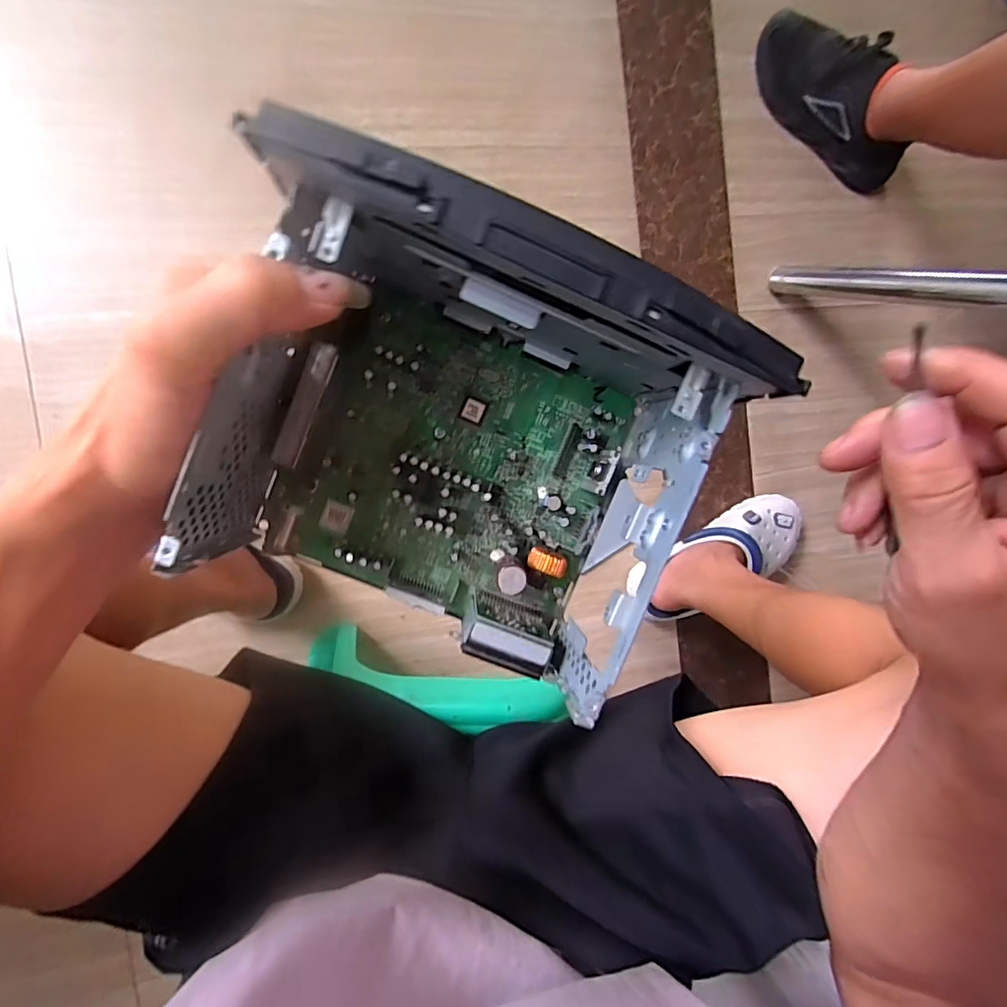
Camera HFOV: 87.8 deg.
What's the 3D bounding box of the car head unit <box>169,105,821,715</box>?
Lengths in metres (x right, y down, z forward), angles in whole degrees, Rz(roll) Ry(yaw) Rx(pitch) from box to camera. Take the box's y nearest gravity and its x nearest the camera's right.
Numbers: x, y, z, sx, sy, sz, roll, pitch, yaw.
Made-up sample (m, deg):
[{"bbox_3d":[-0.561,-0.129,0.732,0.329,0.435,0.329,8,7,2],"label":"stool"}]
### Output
[{"bbox_3d":[-0.019,-0.022,0.233,0.177,0.119,0.161,25,89,-9],"label":"car head unit"}]

